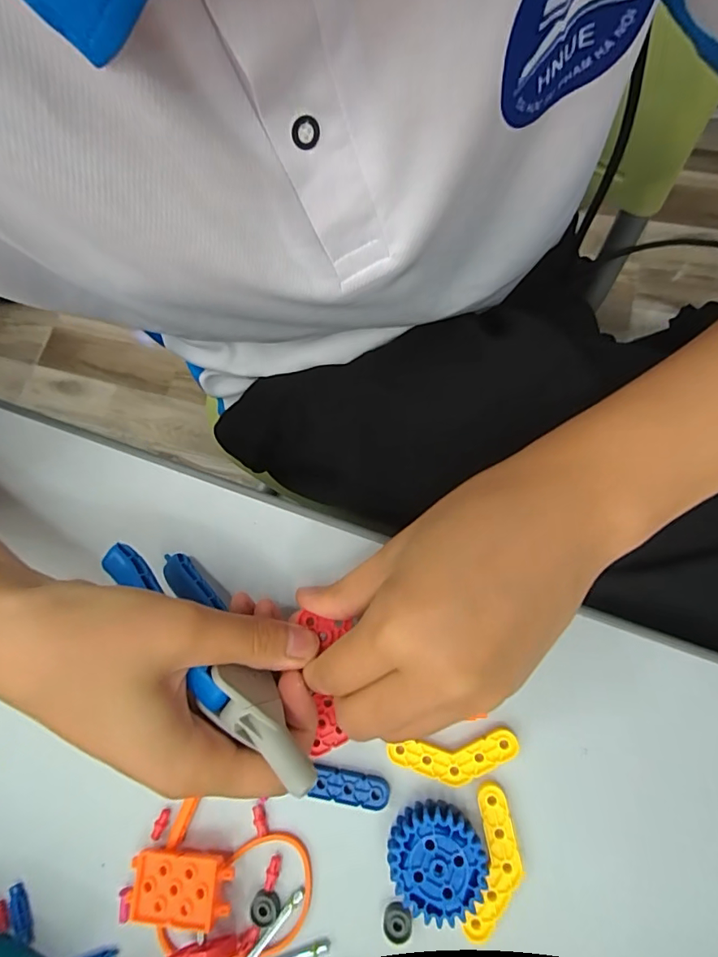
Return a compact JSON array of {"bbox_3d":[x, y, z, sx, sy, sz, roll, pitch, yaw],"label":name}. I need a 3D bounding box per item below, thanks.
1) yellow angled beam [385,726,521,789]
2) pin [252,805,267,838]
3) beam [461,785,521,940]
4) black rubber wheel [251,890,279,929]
[{"bbox_3d":[0.043,0.127,0.216,0.057,0.007,0.020,-10,74,4],"label":"yellow angled beam"},{"bbox_3d":[-0.046,0.158,0.221,0.006,0.004,0.012,-18,74,2],"label":"pin"},{"bbox_3d":[0.058,0.165,0.205,0.020,0.009,0.058,9,76,9],"label":"beam"},{"bbox_3d":[-0.042,0.191,0.212,0.012,0.004,0.013,-2,75,7],"label":"black rubber wheel"}]

